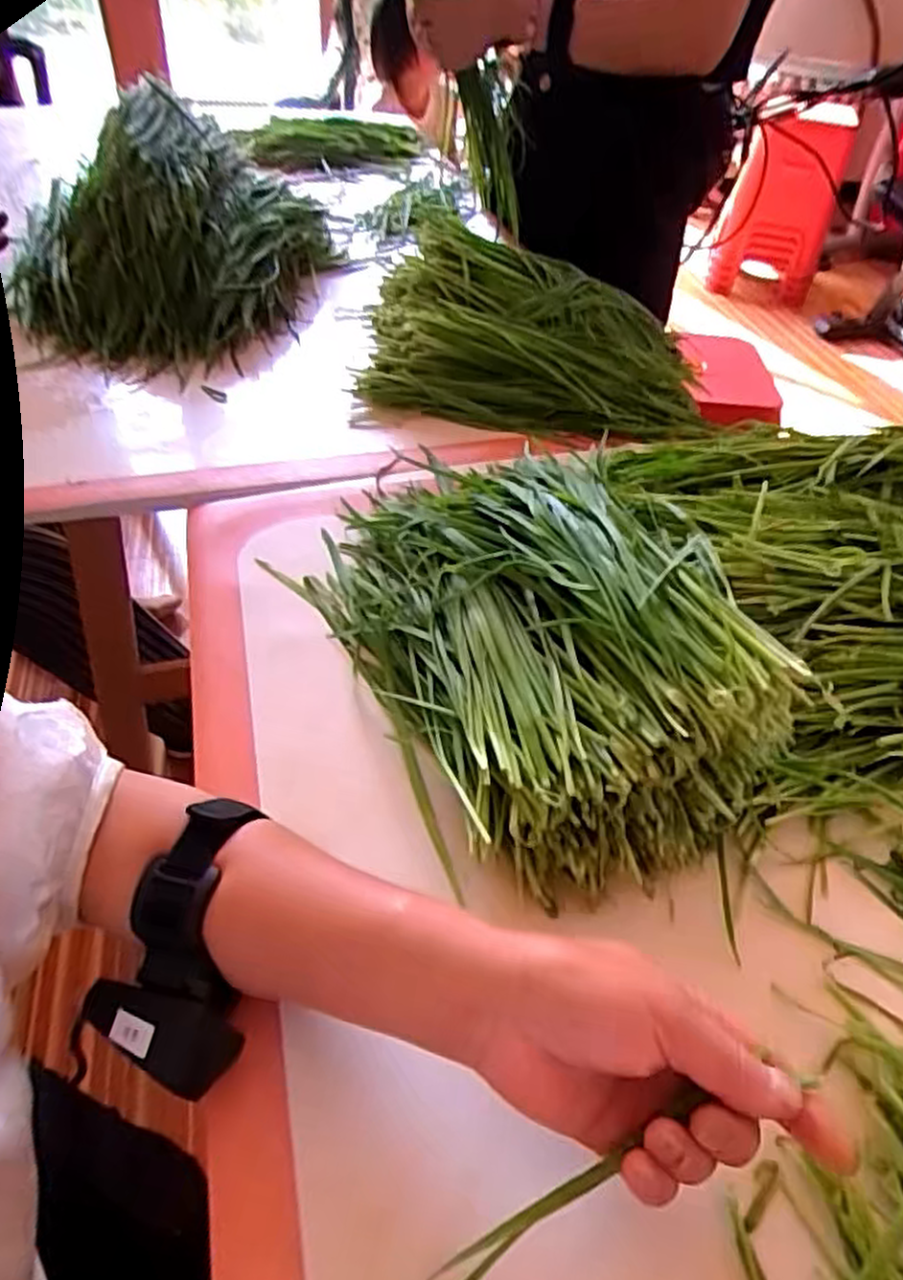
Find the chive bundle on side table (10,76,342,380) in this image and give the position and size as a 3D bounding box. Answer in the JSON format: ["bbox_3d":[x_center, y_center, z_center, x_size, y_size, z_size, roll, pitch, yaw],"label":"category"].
[{"bbox_3d":[-0.259,-0.418,0.783,0.269,0.145,0.325,-1,46,-7],"label":"chive bundle on side table"}]

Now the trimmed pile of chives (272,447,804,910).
[{"bbox_3d":[0.030,-0.025,0.458,0.197,0.116,0.348,-25,53,-27],"label":"trimmed pile of chives"}]

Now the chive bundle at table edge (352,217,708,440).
[{"bbox_3d":[0.075,-0.295,0.729,0.320,0.097,0.221,7,46,1],"label":"chive bundle at table edge"}]

